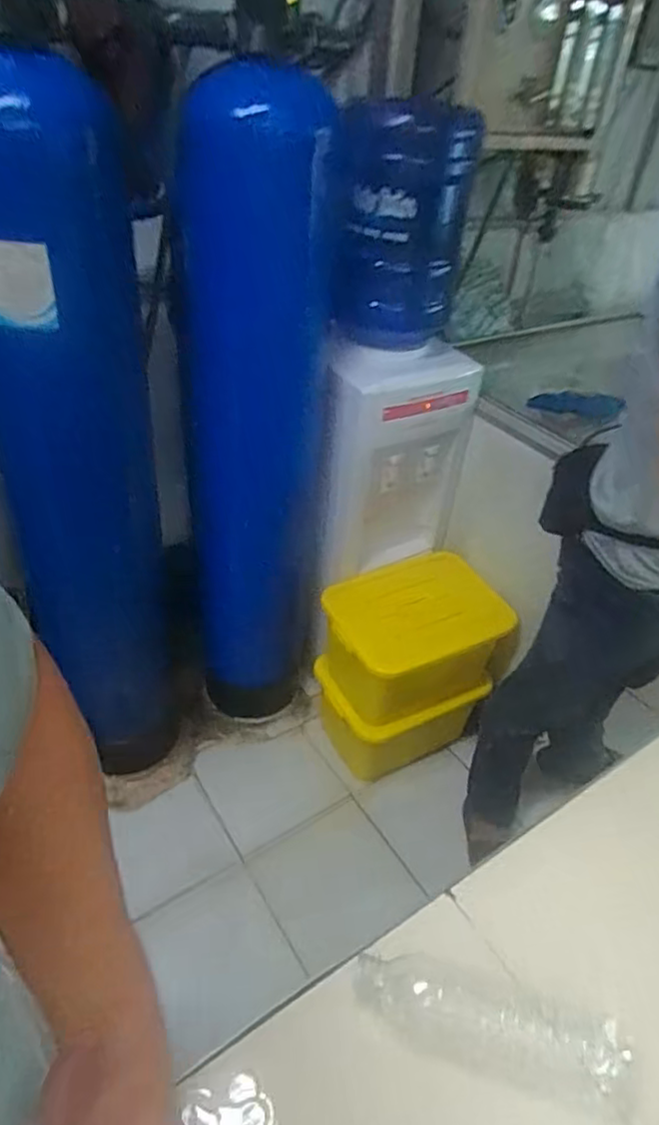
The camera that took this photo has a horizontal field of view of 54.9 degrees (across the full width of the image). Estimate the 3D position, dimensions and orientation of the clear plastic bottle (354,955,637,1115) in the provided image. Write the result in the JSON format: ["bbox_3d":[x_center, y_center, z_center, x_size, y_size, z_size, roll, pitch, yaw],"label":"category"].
[{"bbox_3d":[0.126,0.367,0.505,0.211,0.058,0.060,13,39,12],"label":"clear plastic bottle"}]

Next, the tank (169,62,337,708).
[{"bbox_3d":[-0.171,-0.212,1.398,0.305,1.324,0.336,-7,39,-14],"label":"tank"}]

